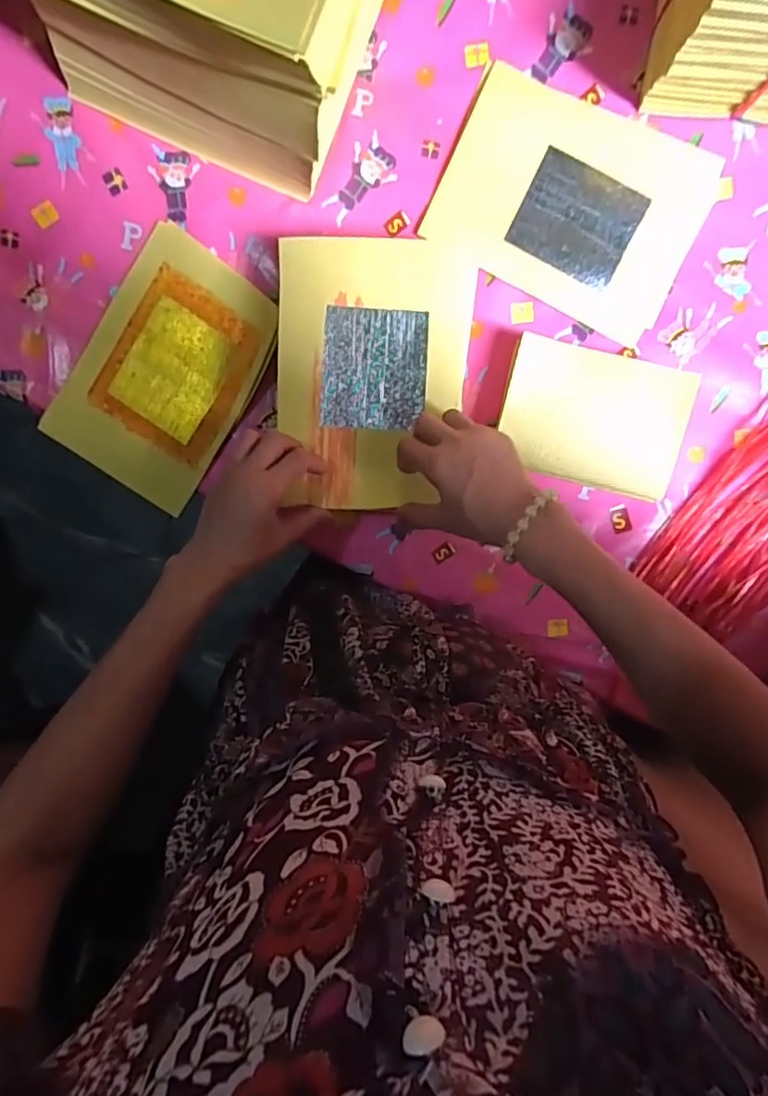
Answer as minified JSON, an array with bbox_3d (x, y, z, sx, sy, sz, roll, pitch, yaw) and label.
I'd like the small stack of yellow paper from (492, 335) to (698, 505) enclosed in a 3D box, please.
[{"bbox_3d":[0.190,-0.120,0.536,0.163,0.046,0.115,14,99,-1],"label":"small stack of yellow paper"}]

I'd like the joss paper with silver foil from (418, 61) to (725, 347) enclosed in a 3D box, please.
[{"bbox_3d":[0.171,-0.315,0.525,0.230,0.012,0.168,23,98,-3],"label":"joss paper with silver foil"}]

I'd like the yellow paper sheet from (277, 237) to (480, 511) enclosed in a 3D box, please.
[{"bbox_3d":[-0.009,-0.147,0.497,0.162,0.020,0.221,2,99,1],"label":"yellow paper sheet"}]

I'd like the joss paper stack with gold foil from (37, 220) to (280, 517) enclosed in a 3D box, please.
[{"bbox_3d":[-0.204,-0.165,0.549,0.154,0.013,0.226,34,98,-4],"label":"joss paper stack with gold foil"}]

